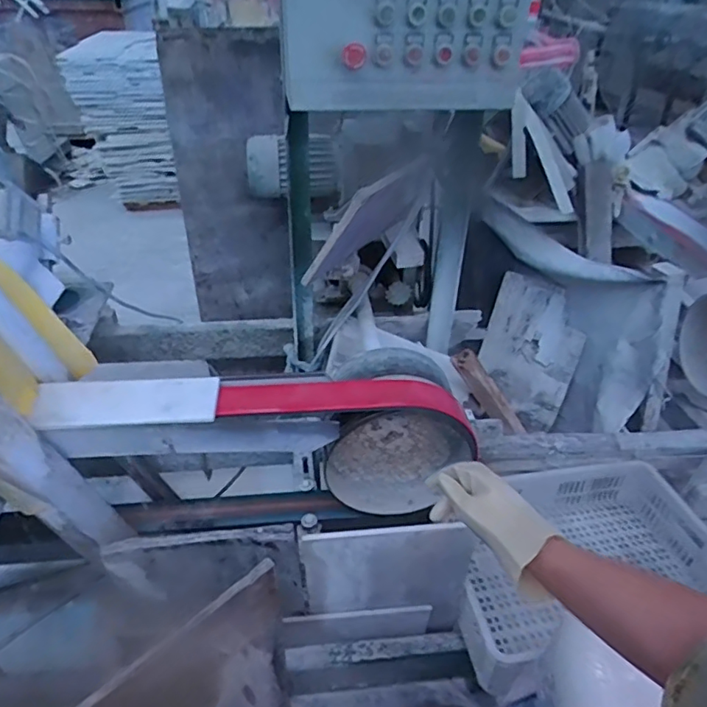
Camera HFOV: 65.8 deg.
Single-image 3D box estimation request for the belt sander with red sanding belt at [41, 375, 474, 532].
[{"bbox_3d":[-0.143,0.185,0.974,0.677,0.306,0.131,-3,36,-5],"label":"belt sander with red sanding belt"}]

